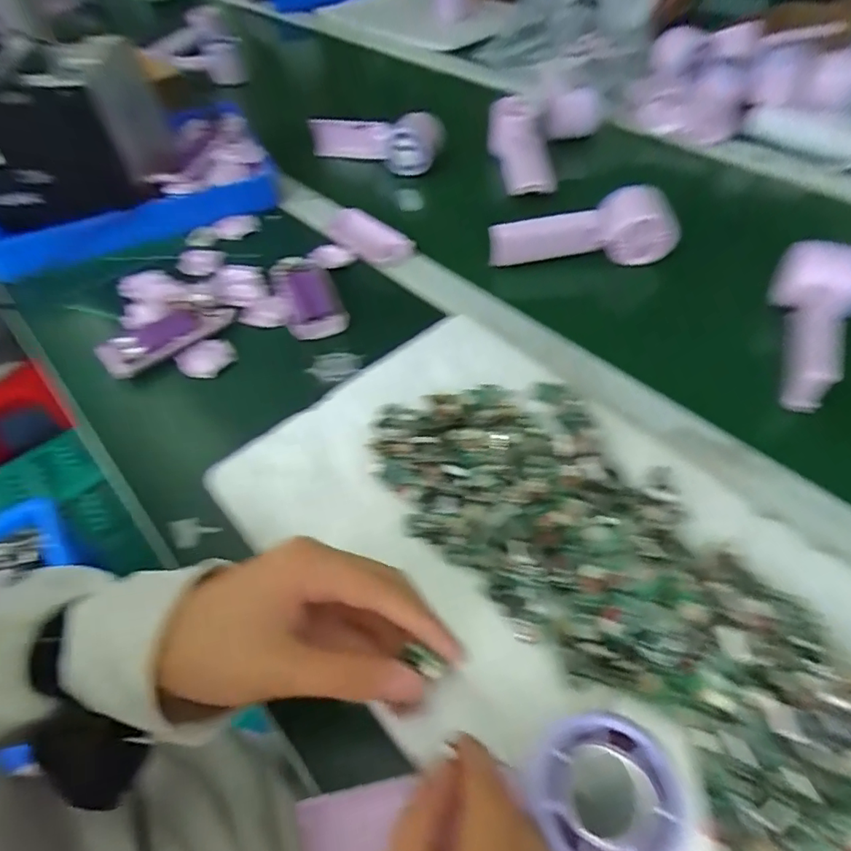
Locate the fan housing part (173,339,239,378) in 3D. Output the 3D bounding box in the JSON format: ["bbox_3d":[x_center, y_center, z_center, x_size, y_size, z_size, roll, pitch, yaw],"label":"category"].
[{"bbox_3d":[-0.188,-0.057,0.445,0.047,0.012,0.035,-31,56,-20],"label":"fan housing part"}]

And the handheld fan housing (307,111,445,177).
[{"bbox_3d":[-0.064,-0.373,0.673,0.169,0.063,0.064,20,55,18],"label":"handheld fan housing"}]

